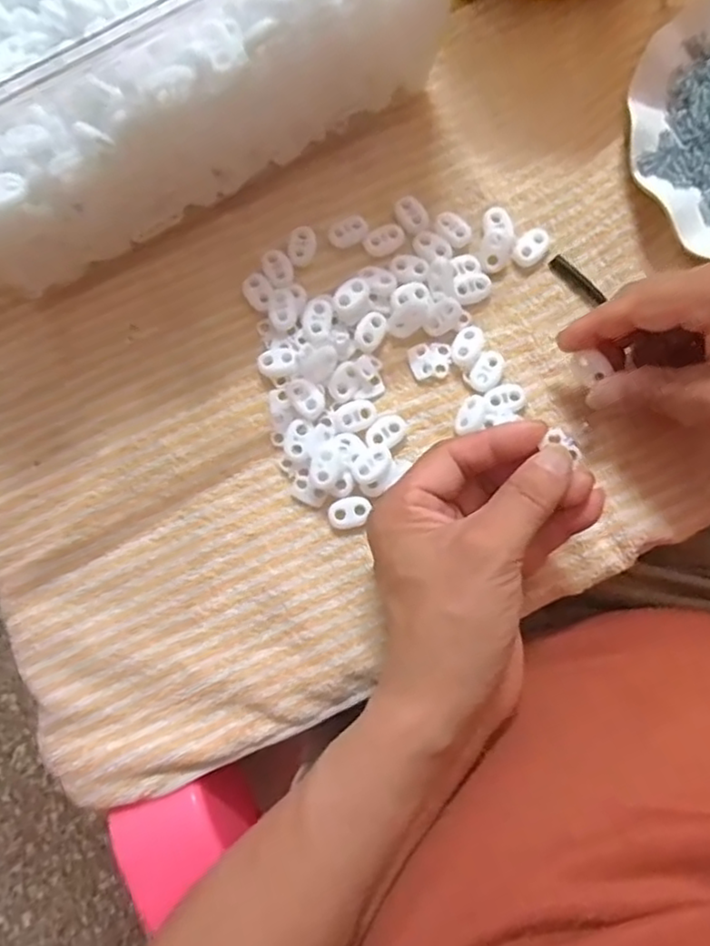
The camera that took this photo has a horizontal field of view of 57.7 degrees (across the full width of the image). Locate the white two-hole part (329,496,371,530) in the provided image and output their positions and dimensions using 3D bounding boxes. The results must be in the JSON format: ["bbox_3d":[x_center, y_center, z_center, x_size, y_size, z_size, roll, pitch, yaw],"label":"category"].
[{"bbox_3d":[-0.002,0.020,0.326,0.021,0.004,0.015,-12,80,-1],"label":"white two-hole part"}]

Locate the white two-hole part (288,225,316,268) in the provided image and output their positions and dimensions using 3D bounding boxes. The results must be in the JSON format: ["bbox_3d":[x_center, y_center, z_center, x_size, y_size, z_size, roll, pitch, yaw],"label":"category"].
[{"bbox_3d":[-0.029,-0.124,0.351,0.014,0.005,0.021,12,80,3],"label":"white two-hole part"}]

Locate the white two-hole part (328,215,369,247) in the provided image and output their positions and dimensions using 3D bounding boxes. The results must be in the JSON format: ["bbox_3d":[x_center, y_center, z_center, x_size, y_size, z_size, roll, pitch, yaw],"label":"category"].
[{"bbox_3d":[-0.004,-0.132,0.352,0.021,0.004,0.015,-19,80,-2],"label":"white two-hole part"}]

